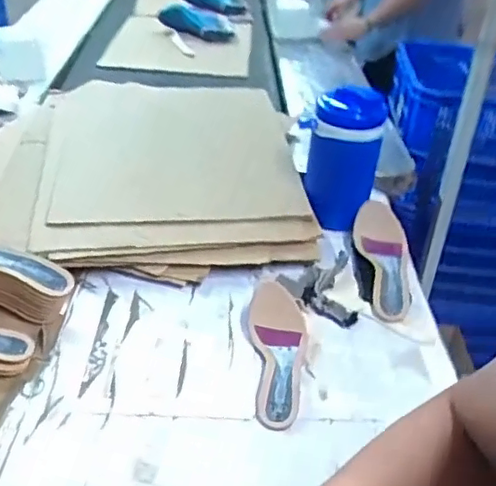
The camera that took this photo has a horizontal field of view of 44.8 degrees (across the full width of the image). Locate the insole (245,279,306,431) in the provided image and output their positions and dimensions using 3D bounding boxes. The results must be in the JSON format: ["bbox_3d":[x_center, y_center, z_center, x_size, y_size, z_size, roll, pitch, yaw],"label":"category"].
[{"bbox_3d":[0.040,0.140,0.809,0.079,0.048,0.227,3,34,-1],"label":"insole"}]

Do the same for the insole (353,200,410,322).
[{"bbox_3d":[0.224,0.029,0.973,0.088,0.038,0.237,3,47,-1],"label":"insole"}]

